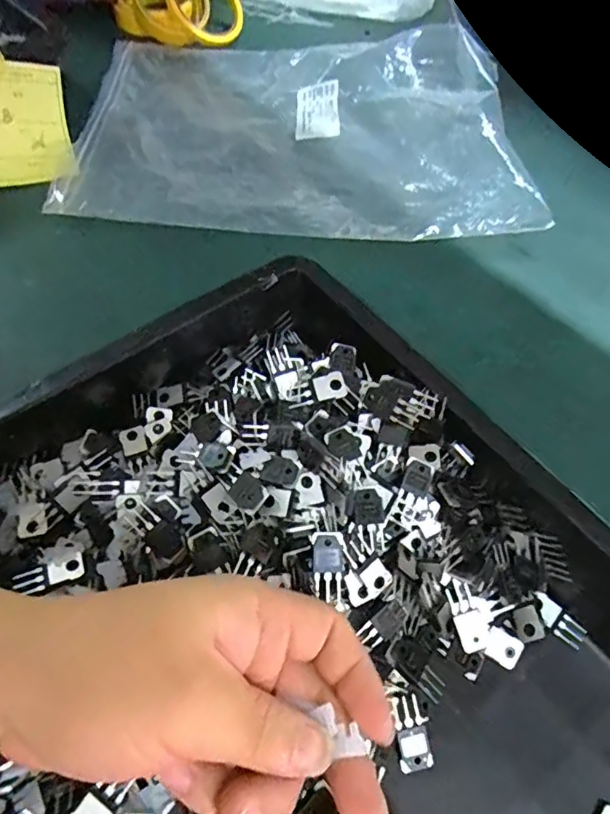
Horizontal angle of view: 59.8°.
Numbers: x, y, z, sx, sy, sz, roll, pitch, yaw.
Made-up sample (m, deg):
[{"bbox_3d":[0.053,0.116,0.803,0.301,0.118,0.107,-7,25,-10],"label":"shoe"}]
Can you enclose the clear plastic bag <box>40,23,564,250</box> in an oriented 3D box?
[{"bbox_3d":[-0.005,-0.294,0.527,0.424,0.051,0.319,2,58,-2],"label":"clear plastic bag"}]

